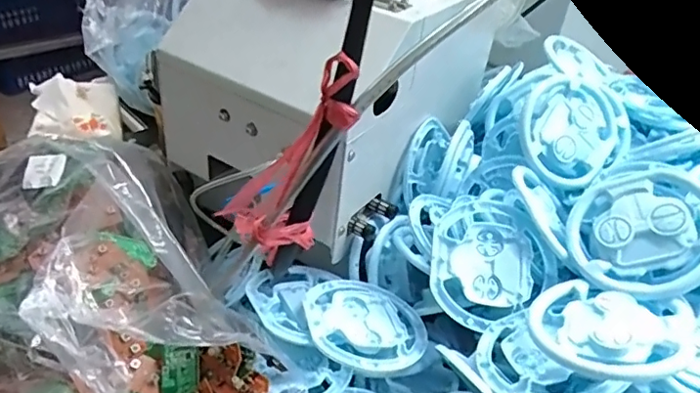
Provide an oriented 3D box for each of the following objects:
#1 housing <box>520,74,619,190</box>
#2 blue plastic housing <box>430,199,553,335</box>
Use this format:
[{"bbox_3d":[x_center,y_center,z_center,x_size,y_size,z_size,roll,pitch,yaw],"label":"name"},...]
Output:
[{"bbox_3d":[0.210,-0.061,0.522,0.107,0.103,0.016,11,-9,-17],"label":"housing"},{"bbox_3d":[0.108,0.052,0.449,0.097,0.020,0.097,1,69,-3],"label":"blue plastic housing"}]

